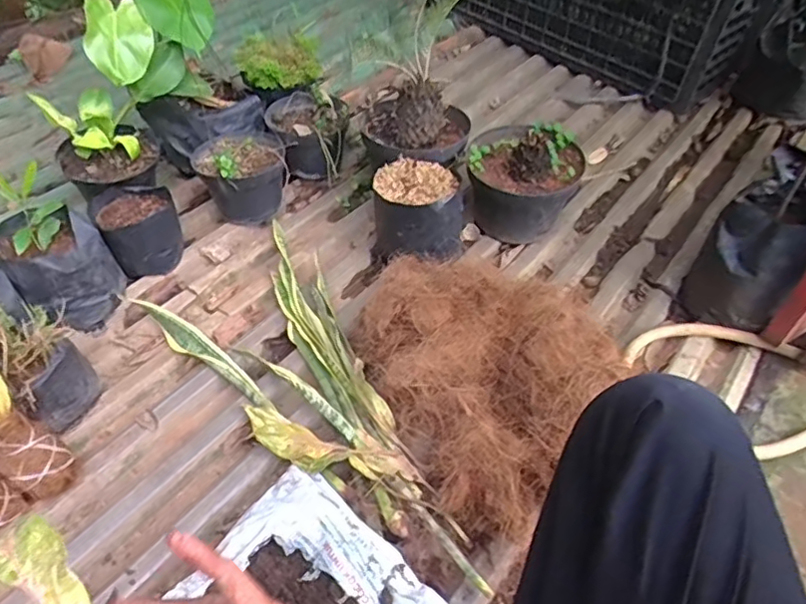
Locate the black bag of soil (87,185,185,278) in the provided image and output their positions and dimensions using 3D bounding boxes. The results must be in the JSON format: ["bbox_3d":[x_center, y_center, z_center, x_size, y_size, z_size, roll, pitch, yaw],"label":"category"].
[{"bbox_3d":[-0.479,-0.129,1.083,0.131,0.120,0.129,-27,56,-29],"label":"black bag of soil"}]

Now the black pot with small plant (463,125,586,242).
[{"bbox_3d":[0.230,-0.240,1.170,0.208,0.203,0.194,4,47,-5],"label":"black pot with small plant"}]

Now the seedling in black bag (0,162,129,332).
[{"bbox_3d":[-0.562,-0.077,0.961,0.150,0.212,0.170,-32,59,-32],"label":"seedling in black bag"}]

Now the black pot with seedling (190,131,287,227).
[{"bbox_3d":[-0.320,-0.241,1.179,0.165,0.156,0.172,4,47,-5],"label":"black pot with seedling"}]

